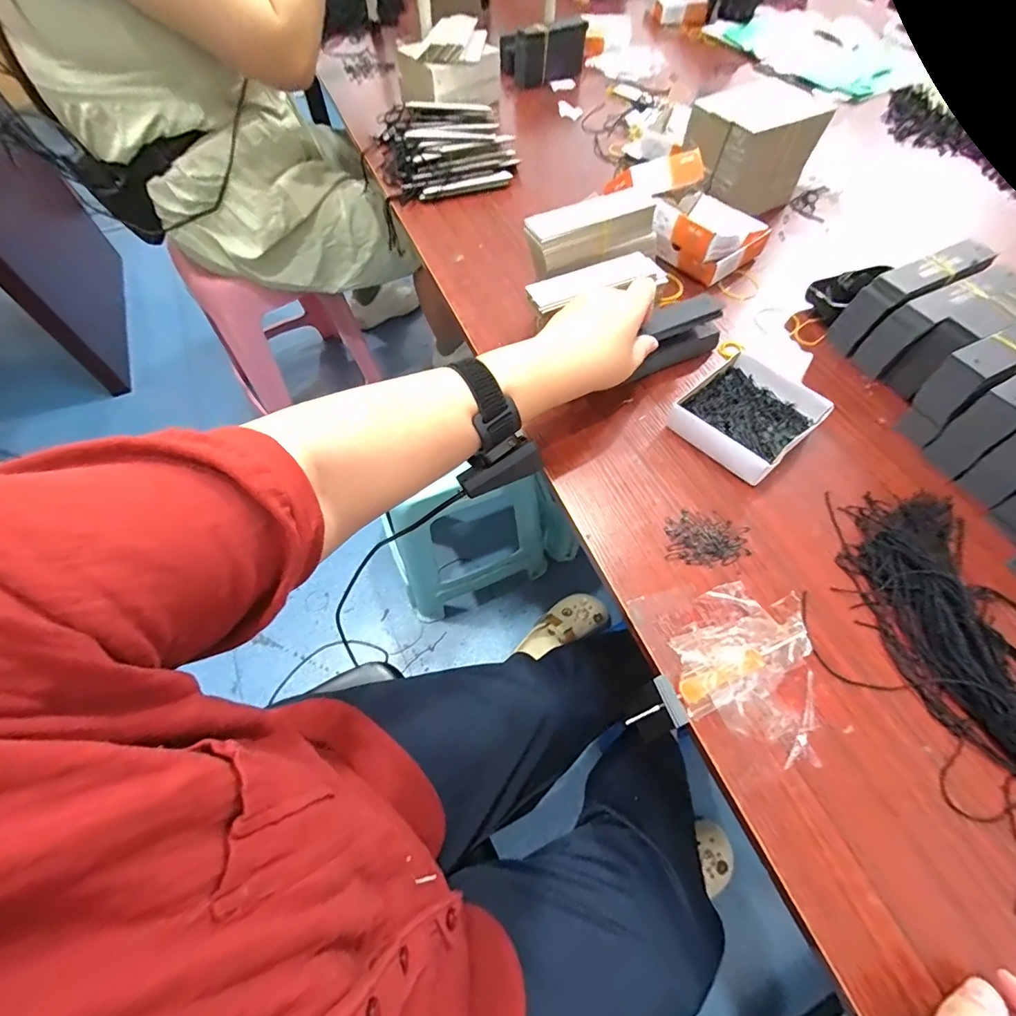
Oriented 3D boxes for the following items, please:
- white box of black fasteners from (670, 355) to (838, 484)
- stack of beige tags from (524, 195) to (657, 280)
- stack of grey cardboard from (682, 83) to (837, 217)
[{"bbox_3d":[0.221,-0.088,0.424,0.124,0.026,0.098,-39,67,-19],"label":"white box of black fasteners"},{"bbox_3d":[0.081,-0.261,0.442,0.139,0.049,0.032,-25,63,-13],"label":"stack of beige tags"},{"bbox_3d":[0.295,-0.443,0.580,0.142,0.112,0.102,-27,64,-14],"label":"stack of grey cardboard"}]

